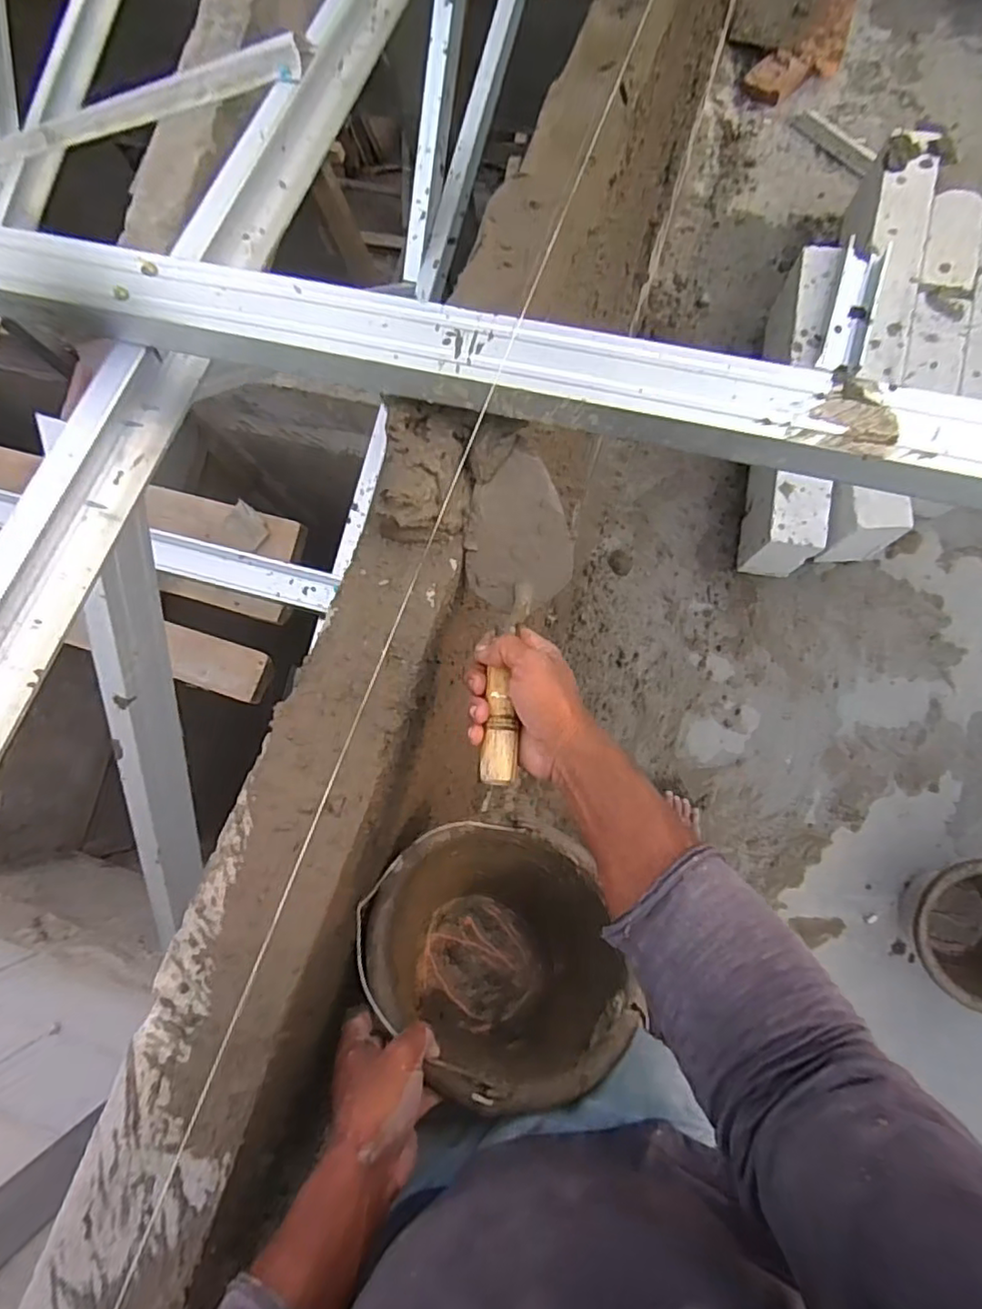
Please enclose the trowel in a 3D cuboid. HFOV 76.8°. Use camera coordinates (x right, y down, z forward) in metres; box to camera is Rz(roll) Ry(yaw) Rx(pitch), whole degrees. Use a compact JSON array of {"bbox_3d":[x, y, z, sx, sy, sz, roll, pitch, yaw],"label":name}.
[{"bbox_3d":[0.018,-0.028,0.525,0.093,0.063,0.282,3,73,6],"label":"trowel"}]

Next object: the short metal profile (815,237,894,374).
[{"bbox_3d":[0.682,-0.648,1.153,0.082,0.025,0.264,15,84,7],"label":"short metal profile"}]

